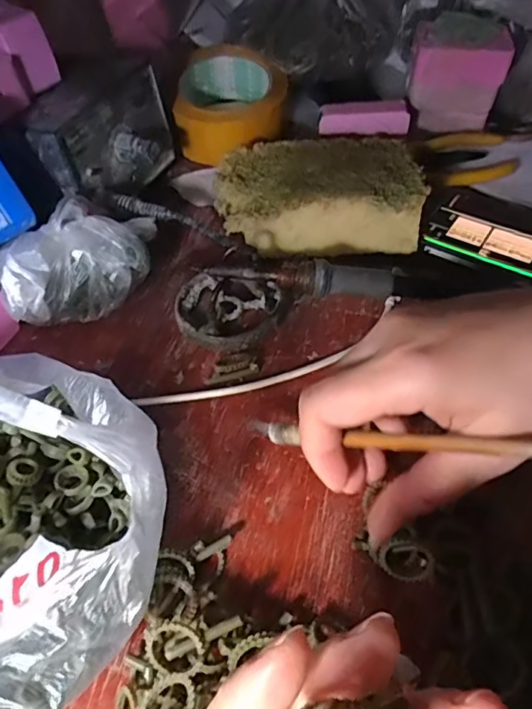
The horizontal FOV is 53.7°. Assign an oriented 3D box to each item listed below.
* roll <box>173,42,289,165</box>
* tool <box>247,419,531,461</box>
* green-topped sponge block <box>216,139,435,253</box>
[{"bbox_3d":[-0.028,-0.220,0.455,0.090,0.054,0.101,-2,52,1],"label":"roll"},{"bbox_3d":[0.051,0.037,0.223,0.155,0.007,0.009,-1,45,40],"label":"tool"},{"bbox_3d":[0.036,-0.112,0.378,0.137,0.048,0.087,-3,52,0],"label":"green-topped sponge block"}]

